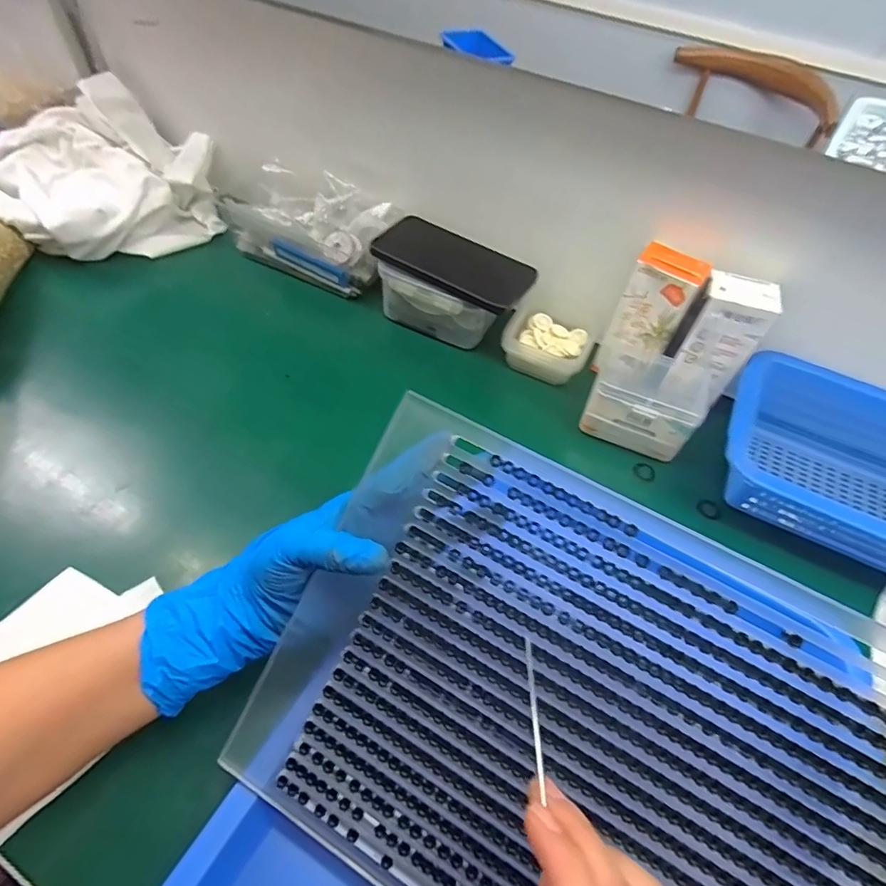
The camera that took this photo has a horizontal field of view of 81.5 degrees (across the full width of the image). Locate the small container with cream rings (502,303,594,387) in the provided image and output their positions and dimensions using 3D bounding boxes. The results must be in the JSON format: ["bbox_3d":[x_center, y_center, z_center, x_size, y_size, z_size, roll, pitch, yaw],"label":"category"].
[{"bbox_3d":[0.109,-0.103,0.527,0.082,0.032,0.074,27,56,14],"label":"small container with cream rings"}]

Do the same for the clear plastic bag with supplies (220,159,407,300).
[{"bbox_3d":[-0.148,-0.242,0.581,0.186,0.102,0.092,22,55,10],"label":"clear plastic bag with supplies"}]

